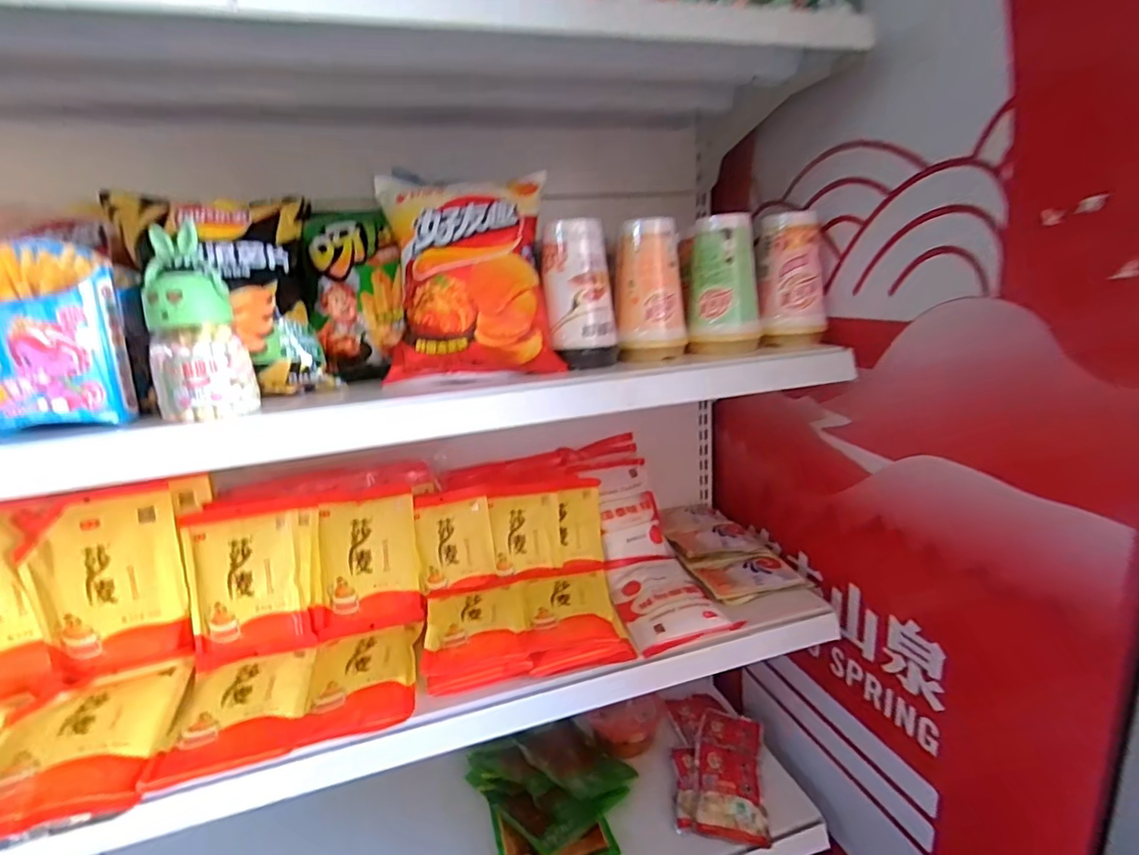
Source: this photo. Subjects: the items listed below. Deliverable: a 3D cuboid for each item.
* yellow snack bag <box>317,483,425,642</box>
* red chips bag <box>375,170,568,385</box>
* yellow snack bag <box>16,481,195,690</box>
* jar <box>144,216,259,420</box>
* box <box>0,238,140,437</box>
[{"bbox_3d":[-0.236,0.153,0.680,0.114,0.164,0.046,-6,-6,-12],"label":"yellow snack bag"},{"bbox_3d":[-0.094,-0.151,0.546,0.158,0.208,0.058,-5,-13,-13],"label":"red chips bag"},{"bbox_3d":[-0.475,0.159,0.598,0.134,0.177,0.050,-7,16,-14],"label":"yellow snack bag"},{"bbox_3d":[-0.283,-0.076,0.435,0.064,0.129,0.063,-13,18,-32],"label":"jar"},{"bbox_3d":[-0.392,-0.066,0.424,0.103,0.125,0.080,-17,20,-42],"label":"box"}]

